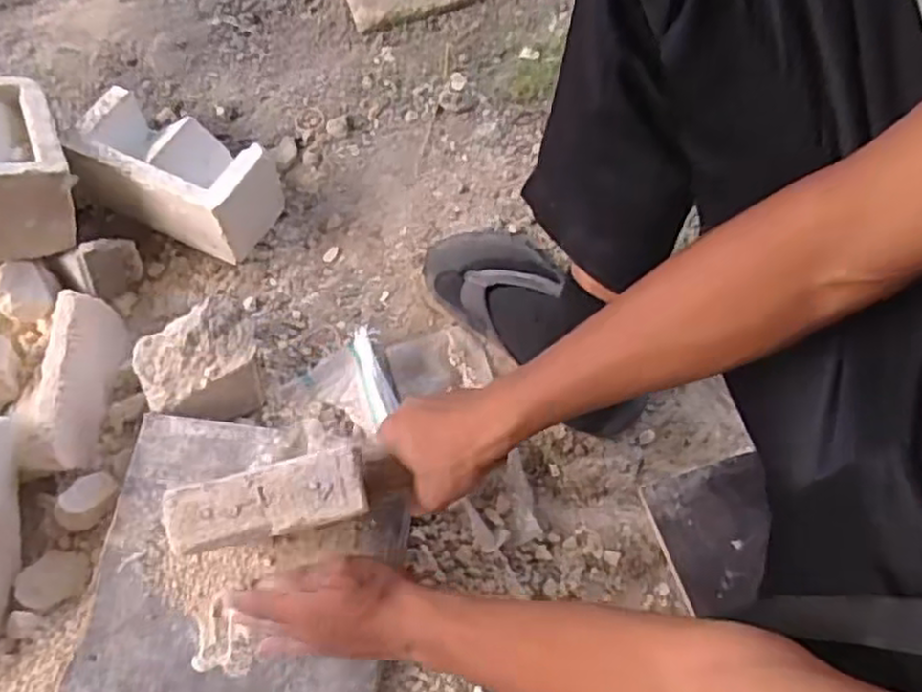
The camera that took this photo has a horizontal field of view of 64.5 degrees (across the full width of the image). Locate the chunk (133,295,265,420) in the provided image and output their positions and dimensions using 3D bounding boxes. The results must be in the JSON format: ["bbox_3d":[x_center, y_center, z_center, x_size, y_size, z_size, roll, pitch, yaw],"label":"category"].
[{"bbox_3d":[-0.241,0.018,0.695,0.117,0.095,0.077,-33,67,-14],"label":"chunk"}]

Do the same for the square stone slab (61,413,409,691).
[{"bbox_3d":[-0.178,0.183,0.603,0.245,0.018,0.237,6,67,6],"label":"square stone slab"}]

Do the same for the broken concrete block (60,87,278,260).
[{"bbox_3d":[-0.313,-0.192,0.804,0.201,0.093,0.109,23,66,12],"label":"broken concrete block"}]

